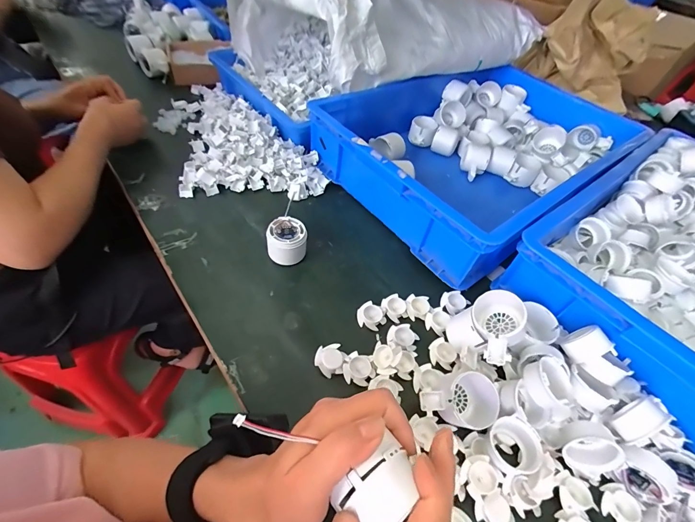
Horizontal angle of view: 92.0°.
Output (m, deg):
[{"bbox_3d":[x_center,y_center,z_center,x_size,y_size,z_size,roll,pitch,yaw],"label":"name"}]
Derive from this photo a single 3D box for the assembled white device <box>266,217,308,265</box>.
[{"bbox_3d":[-0.094,-0.031,0.525,0.058,0.052,0.058,4,51,-4],"label":"assembled white device"}]

